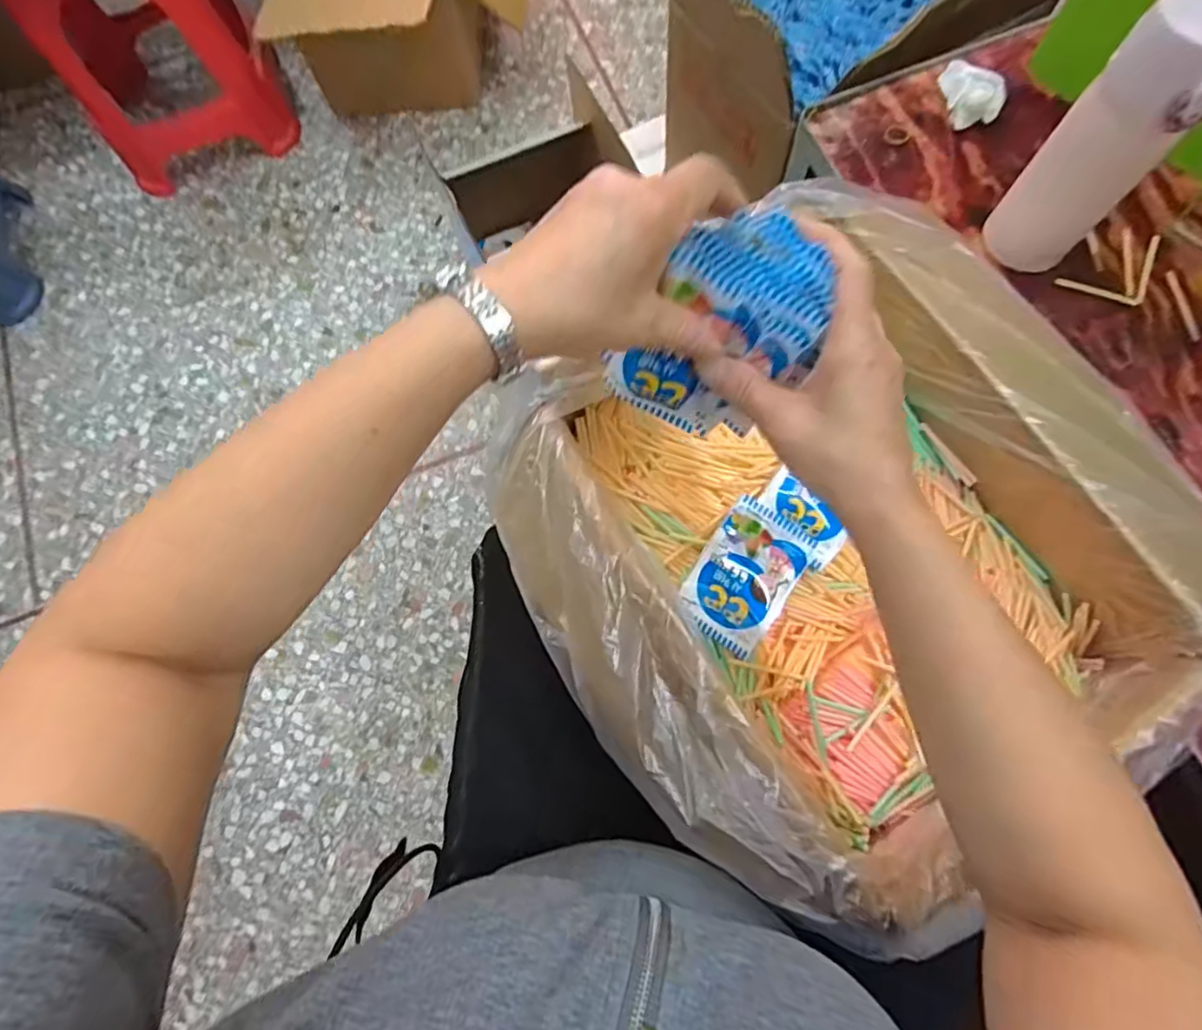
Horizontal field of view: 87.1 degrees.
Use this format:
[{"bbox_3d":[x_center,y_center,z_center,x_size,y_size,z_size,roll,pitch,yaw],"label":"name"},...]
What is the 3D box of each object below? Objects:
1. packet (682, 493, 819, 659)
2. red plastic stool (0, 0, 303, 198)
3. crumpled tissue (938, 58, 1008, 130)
[{"bbox_3d":[0.107,0.044,0.469,0.068,0.012,0.104,34,78,10],"label":"packet"},{"bbox_3d":[-0.925,-1.000,1.260,0.407,0.445,0.376,-17,74,-2],"label":"red plastic stool"},{"bbox_3d":[0.333,-0.382,0.567,0.058,0.032,0.070,28,77,8],"label":"crumpled tissue"}]

